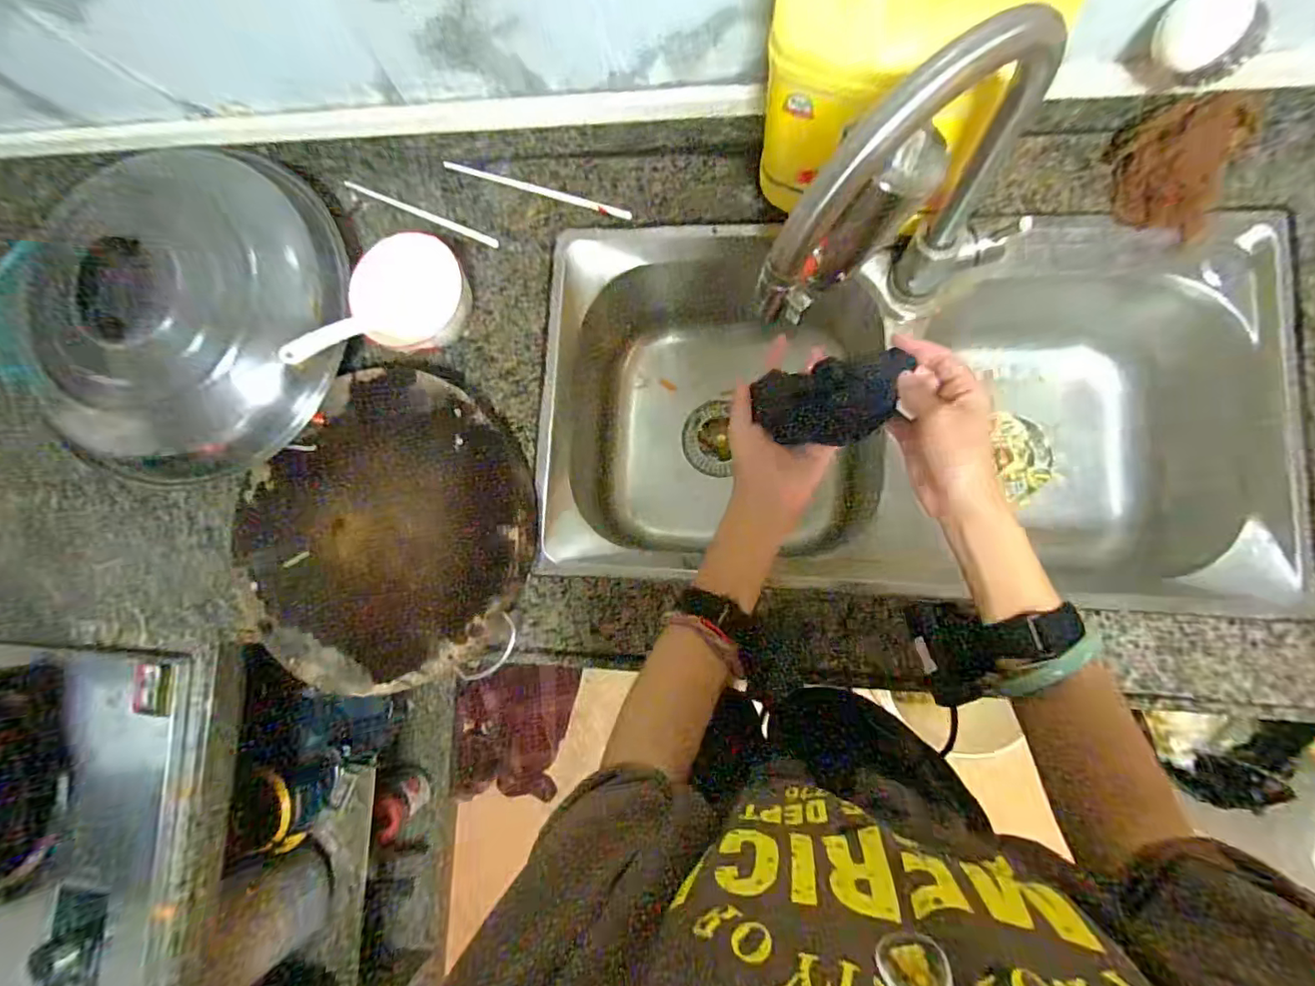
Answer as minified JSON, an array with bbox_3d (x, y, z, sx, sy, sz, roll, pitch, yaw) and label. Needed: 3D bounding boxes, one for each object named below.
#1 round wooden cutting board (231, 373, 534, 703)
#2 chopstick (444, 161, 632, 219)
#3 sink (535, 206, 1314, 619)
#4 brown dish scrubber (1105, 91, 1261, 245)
[{"bbox_3d":[-0.302,0.035,0.622,0.331,0.057,0.325,-1,84,7],"label":"round wooden cutting board"},{"bbox_3d":[-0.143,-0.359,0.668,0.242,0.007,0.010,20,87,9],"label":"chopstick"},{"bbox_3d":[0.261,-0.087,0.694,0.756,0.234,0.391,2,84,8],"label":"sink"},{"bbox_3d":[0.520,-0.334,0.575,0.114,0.021,0.122,13,113,5],"label":"brown dish scrubber"}]

